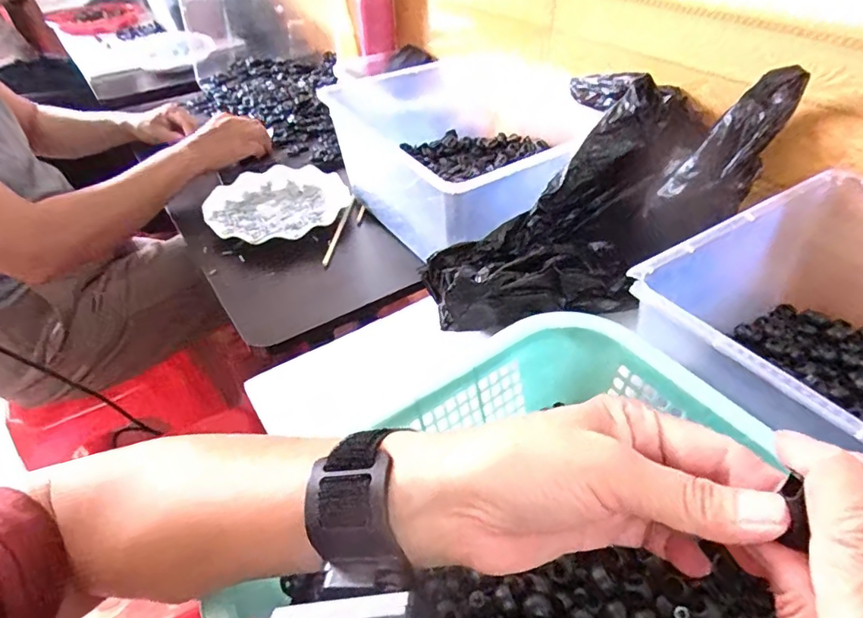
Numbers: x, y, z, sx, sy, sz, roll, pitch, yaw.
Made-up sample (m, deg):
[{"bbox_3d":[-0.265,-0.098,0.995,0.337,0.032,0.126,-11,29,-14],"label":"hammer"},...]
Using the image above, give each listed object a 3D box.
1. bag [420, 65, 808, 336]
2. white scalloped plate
[{"bbox_3d":[0.133,-0.127,0.512,0.322,0.172,0.232,-21,46,-18],"label":"bag"},{"bbox_3d":[-0.204,-0.139,0.707,0.182,0.031,0.182,-1,43,1],"label":"white scalloped plate"}]

